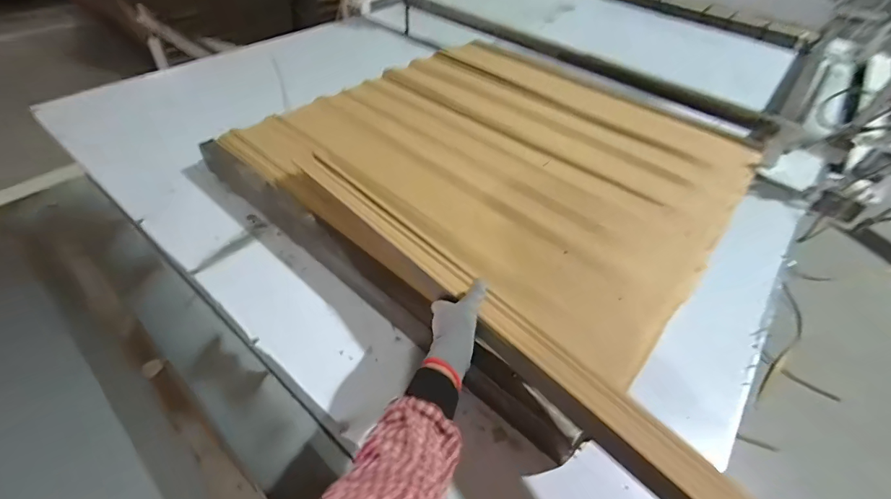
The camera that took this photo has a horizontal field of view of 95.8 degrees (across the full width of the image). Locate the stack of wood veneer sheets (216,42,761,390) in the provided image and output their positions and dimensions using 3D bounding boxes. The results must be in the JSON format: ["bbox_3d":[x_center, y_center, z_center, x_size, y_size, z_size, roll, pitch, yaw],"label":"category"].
[{"bbox_3d":[0.173,-0.270,1.020,0.983,0.085,0.945,32,52,23],"label":"stack of wood veneer sheets"}]

